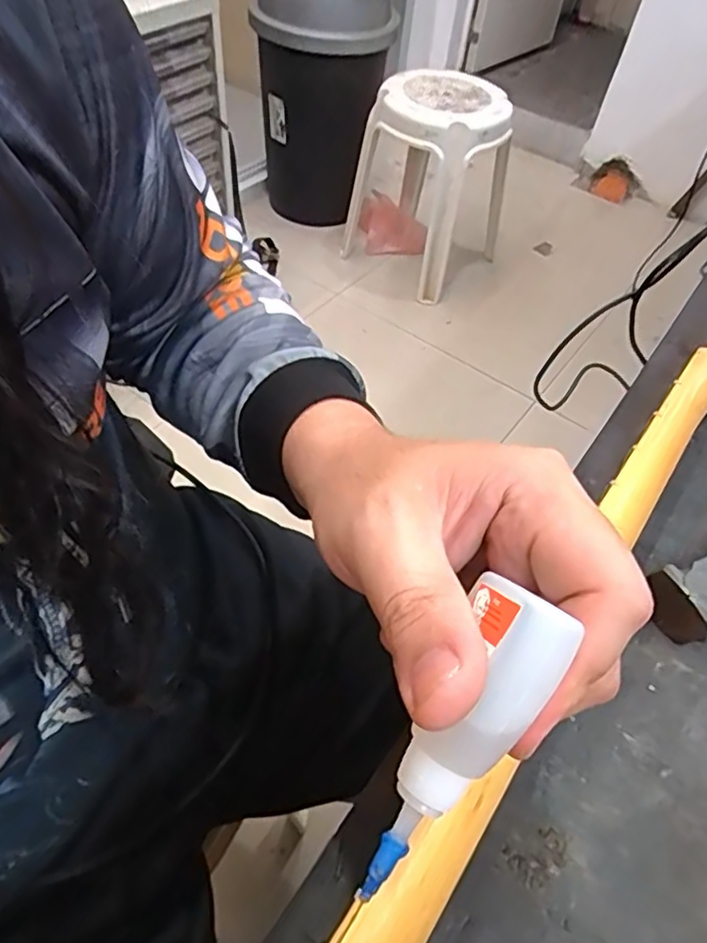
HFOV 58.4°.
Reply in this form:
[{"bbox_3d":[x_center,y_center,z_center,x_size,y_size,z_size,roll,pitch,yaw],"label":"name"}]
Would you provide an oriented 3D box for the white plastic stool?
[{"bbox_3d":[0.190,-0.787,1.744,0.396,0.467,0.375,28,54,16],"label":"white plastic stool"}]

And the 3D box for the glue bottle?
[{"bbox_3d":[0.025,0.071,0.167,0.026,0.018,0.087,32,95,21],"label":"glue bottle"}]

